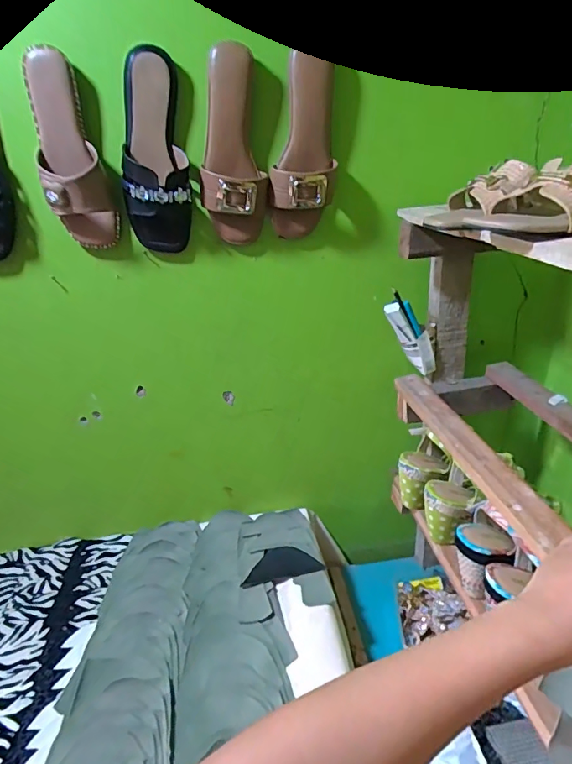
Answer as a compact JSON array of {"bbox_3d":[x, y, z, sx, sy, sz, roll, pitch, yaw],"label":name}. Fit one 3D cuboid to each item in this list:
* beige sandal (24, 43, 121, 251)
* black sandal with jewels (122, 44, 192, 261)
[{"bbox_3d":[-0.292,-0.309,0.641,0.086,0.241,0.086,-13,26,-19],"label":"beige sandal"},{"bbox_3d":[-0.182,-0.309,0.652,0.087,0.247,0.040,-9,25,-12],"label":"black sandal with jewels"}]

